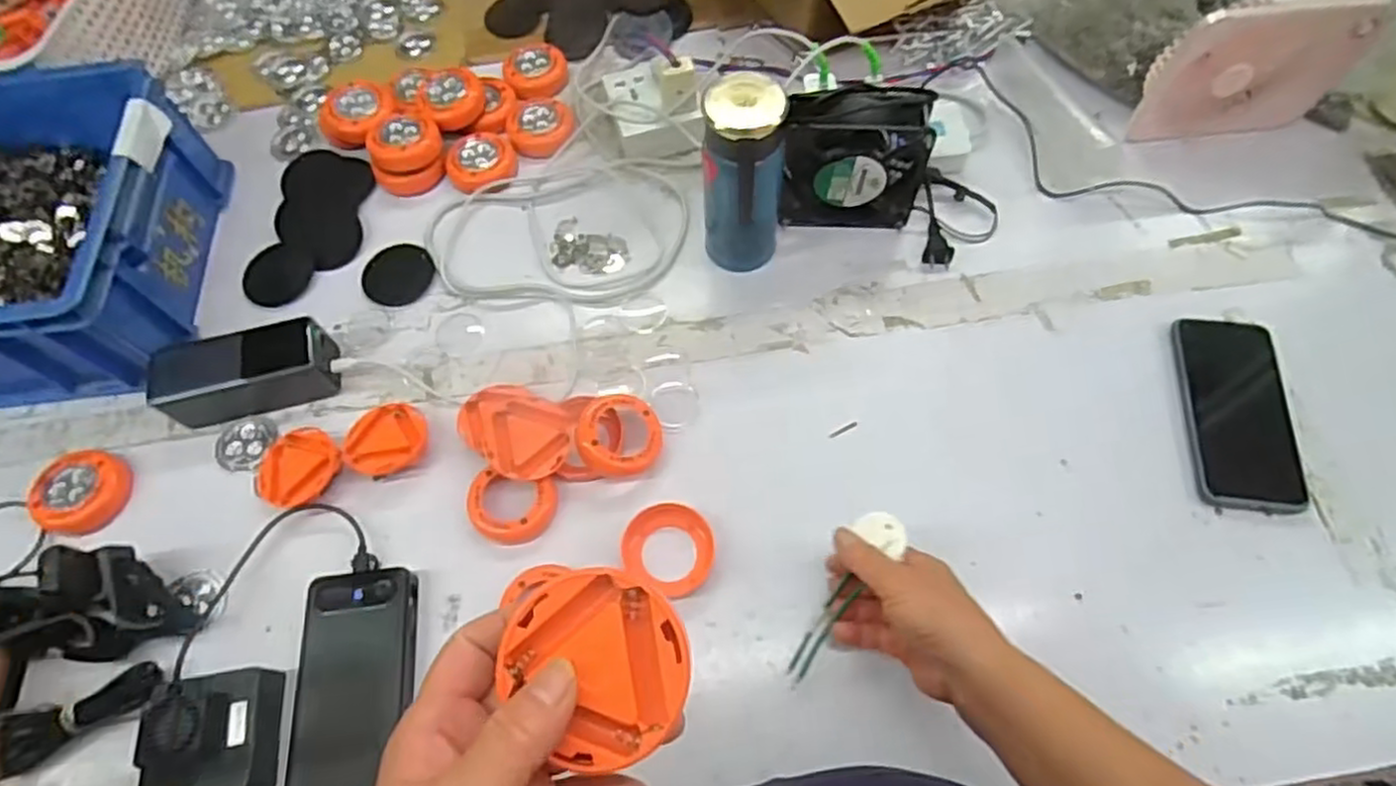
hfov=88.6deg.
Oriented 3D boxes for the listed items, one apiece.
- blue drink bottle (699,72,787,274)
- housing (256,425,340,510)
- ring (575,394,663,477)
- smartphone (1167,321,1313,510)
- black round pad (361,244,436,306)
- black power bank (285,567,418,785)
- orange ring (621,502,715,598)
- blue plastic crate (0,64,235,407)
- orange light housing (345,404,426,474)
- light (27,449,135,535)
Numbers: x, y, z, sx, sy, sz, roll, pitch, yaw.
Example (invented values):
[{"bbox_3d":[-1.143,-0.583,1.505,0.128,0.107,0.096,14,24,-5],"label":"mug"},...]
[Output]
[{"bbox_3d":[0.037,-0.168,0.579,0.062,0.164,0.072,3,65,4],"label":"blue drink bottle"},{"bbox_3d":[-0.318,0.058,0.567,0.070,0.020,0.063,36,71,18],"label":"housing"},{"bbox_3d":[-0.060,0.032,0.556,0.066,0.016,0.064,3,75,-12],"label":"ring"},{"bbox_3d":[0.423,0.013,0.559,0.079,0.015,0.160,4,65,4],"label":"smartphone"},{"bbox_3d":[-0.277,-0.110,0.660,0.064,0.004,0.063,-1,64,2],"label":"black round pad"},{"bbox_3d":[-0.235,0.202,0.492,0.077,0.020,0.155,-6,64,0],"label":"black power bank"},{"bbox_3d":[-0.020,0.114,0.532,0.067,0.016,0.060,27,68,14],"label":"orange ring"},{"bbox_3d":[-0.625,-0.134,0.622,0.351,0.119,0.277,-6,64,0],"label":"blue plastic crate"},{"bbox_3d":[-0.249,0.037,0.578,0.061,0.016,0.062,-1,64,2],"label":"orange light housing"},{"bbox_3d":[-0.489,0.077,0.569,0.064,0.026,0.065,-1,64,2],"label":"light"}]

